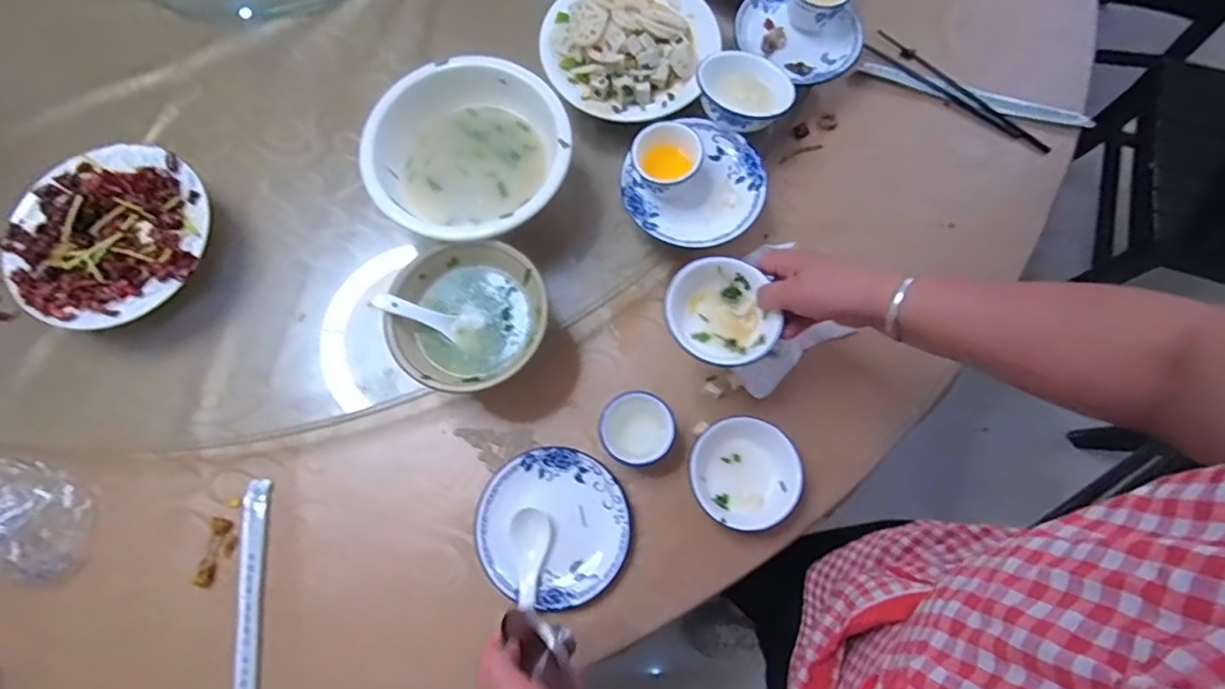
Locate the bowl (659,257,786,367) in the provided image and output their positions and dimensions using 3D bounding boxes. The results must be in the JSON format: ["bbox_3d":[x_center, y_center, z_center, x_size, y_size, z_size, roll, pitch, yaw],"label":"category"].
[{"bbox_3d":[0.103,-0.030,0.565,0.101,0.044,0.108,0,77,0],"label":"bowl"}]

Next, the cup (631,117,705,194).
[{"bbox_3d":[0.059,-0.208,0.652,0.079,0.056,0.076,0,75,1],"label":"cup"}]

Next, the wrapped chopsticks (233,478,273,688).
[{"bbox_3d":[-0.378,0.291,0.598,0.027,0.007,0.291,-6,72,-4],"label":"wrapped chopsticks"}]

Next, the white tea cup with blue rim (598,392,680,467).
[{"bbox_3d":[0.026,0.091,0.620,0.077,0.061,0.074,0,77,0],"label":"white tea cup with blue rim"}]

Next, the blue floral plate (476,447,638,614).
[{"bbox_3d":[-0.062,0.192,0.615,0.156,0.032,0.156,0,77,0],"label":"blue floral plate"}]

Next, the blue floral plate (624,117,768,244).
[{"bbox_3d":[0.096,-0.181,0.667,0.157,0.022,0.144,0,75,1],"label":"blue floral plate"}]

